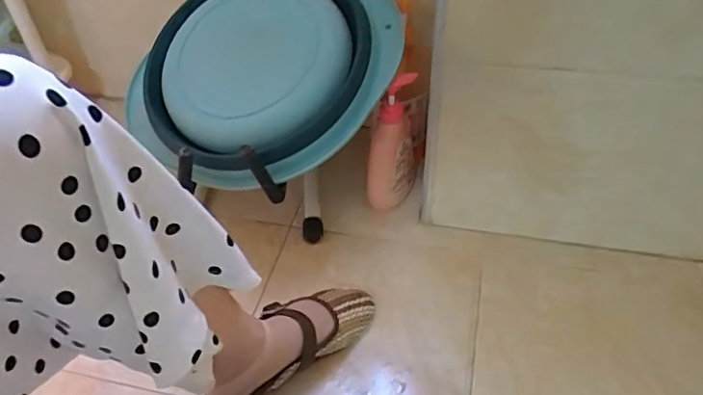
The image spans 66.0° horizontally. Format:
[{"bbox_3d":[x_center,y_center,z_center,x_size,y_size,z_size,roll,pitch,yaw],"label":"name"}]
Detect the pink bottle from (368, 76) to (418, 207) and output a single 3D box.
[{"bbox_3d":[0.062,-0.073,0.828,0.059,0.222,0.088,16,45,19],"label":"pink bottle"}]

